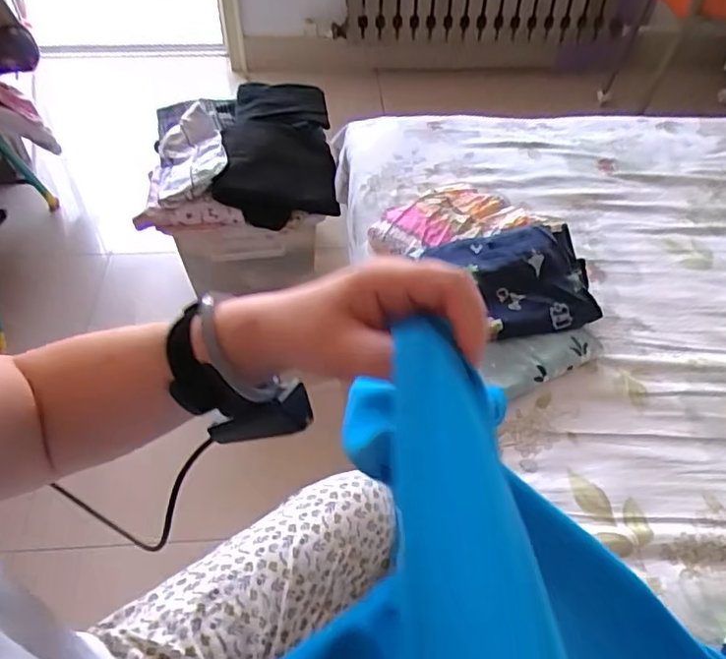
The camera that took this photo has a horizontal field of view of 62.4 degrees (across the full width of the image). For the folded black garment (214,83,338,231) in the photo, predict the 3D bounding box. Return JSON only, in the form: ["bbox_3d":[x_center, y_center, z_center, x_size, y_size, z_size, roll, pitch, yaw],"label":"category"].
[{"bbox_3d":[-0.186,-0.387,1.286,0.233,0.120,0.359,-4,48,-4],"label":"folded black garment"}]

